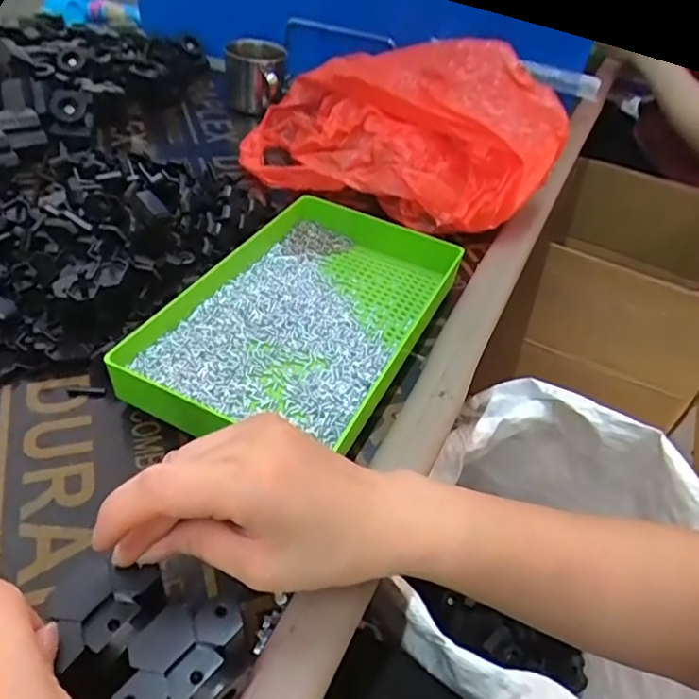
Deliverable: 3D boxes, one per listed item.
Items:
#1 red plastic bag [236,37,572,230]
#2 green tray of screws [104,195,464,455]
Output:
[{"bbox_3d":[0.045,-0.227,0.573,0.306,0.118,0.169,23,44,15],"label":"red plastic bag"},{"bbox_3d":[-0.031,-0.026,0.420,0.156,0.036,0.246,22,44,14],"label":"green tray of screws"}]

